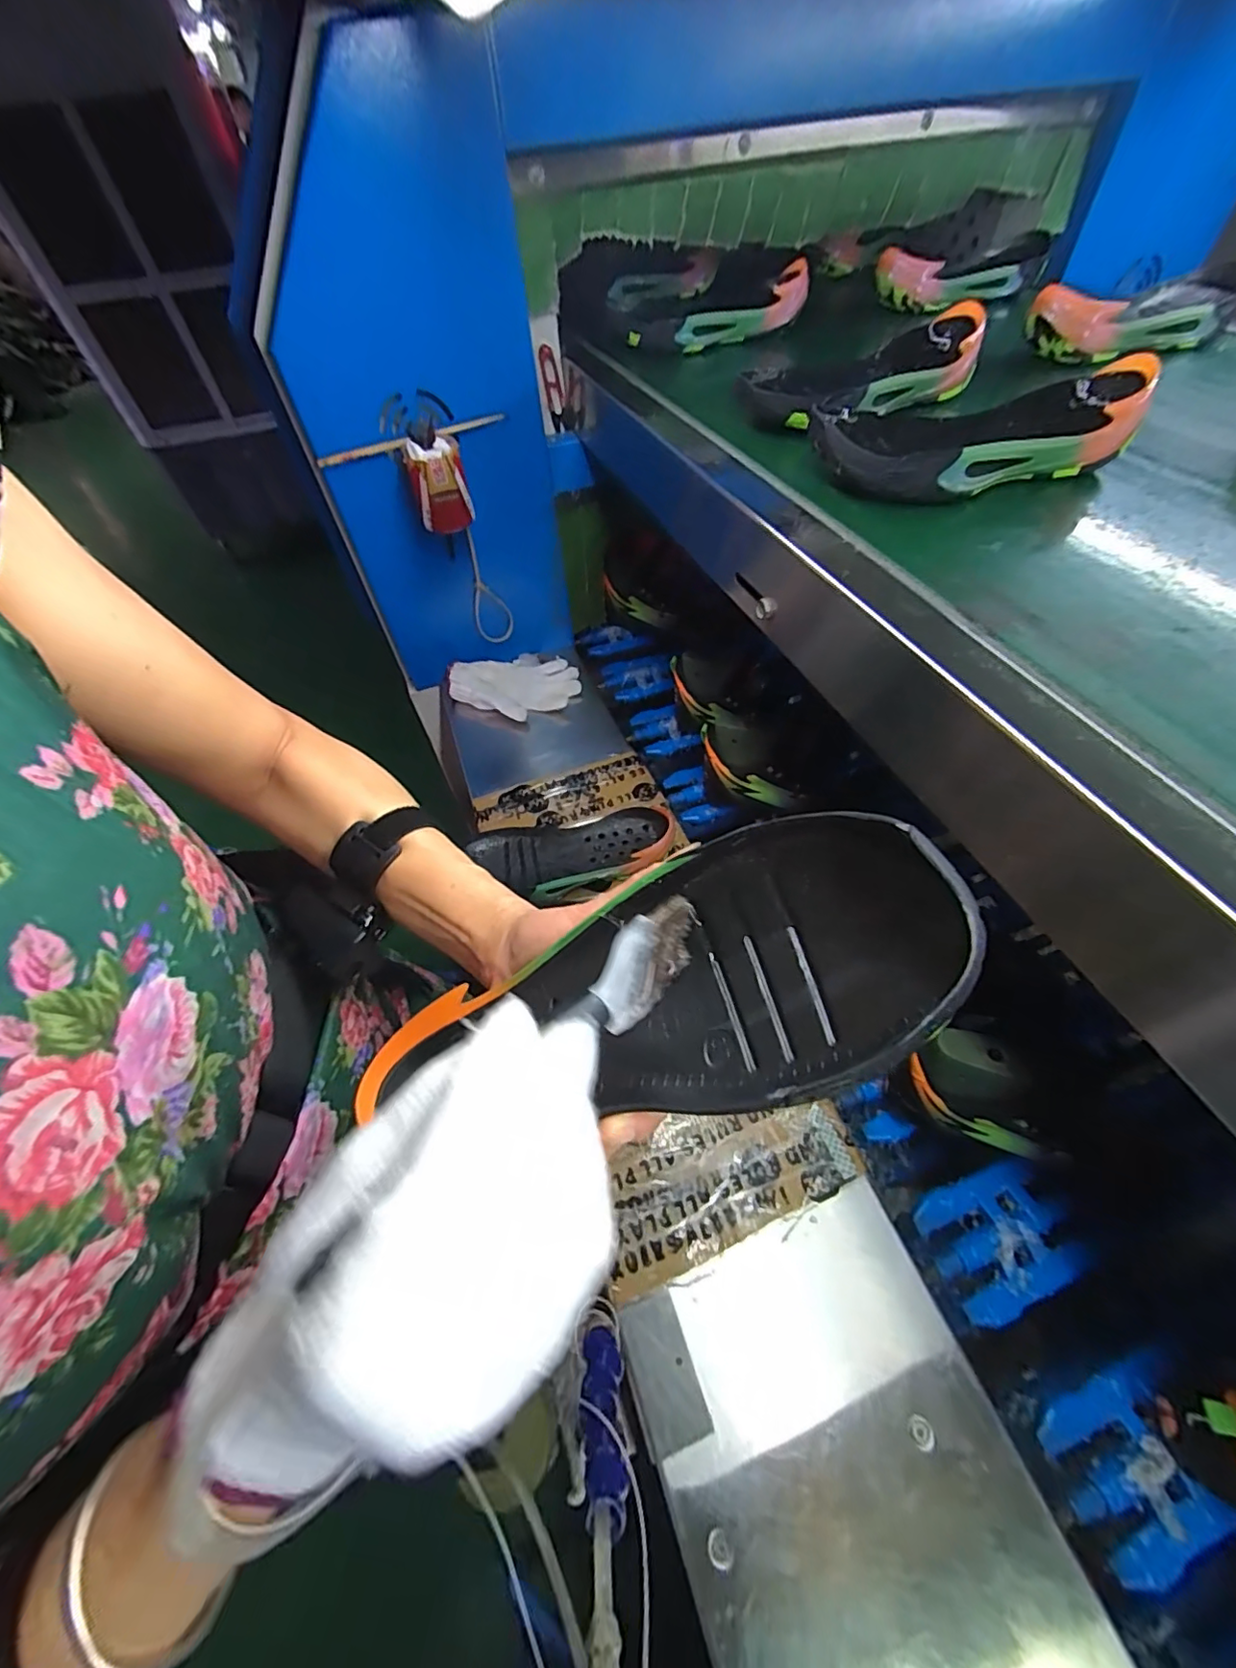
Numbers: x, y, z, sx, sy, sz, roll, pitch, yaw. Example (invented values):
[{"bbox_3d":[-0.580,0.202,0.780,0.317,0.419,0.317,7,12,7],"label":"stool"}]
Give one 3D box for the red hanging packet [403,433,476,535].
[{"bbox_3d":[-0.221,-0.433,0.701,0.066,0.089,0.067,-14,51,-8],"label":"red hanging packet"}]

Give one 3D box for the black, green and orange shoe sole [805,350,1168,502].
[{"bbox_3d":[0.275,-0.313,0.443,0.257,0.051,0.111,-13,51,-7],"label":"black, green and orange shoe sole"}]

